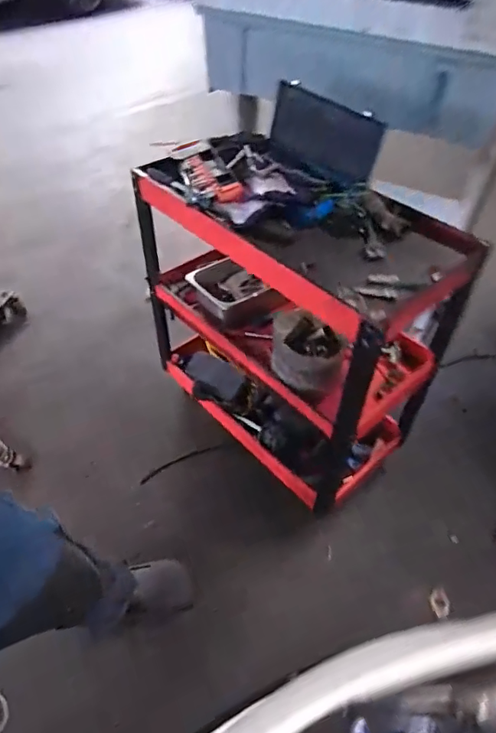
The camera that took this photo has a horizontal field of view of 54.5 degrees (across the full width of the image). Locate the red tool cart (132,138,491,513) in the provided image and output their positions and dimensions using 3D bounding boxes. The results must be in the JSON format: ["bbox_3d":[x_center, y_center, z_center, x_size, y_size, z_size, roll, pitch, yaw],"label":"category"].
[{"bbox_3d":[0.089,-0.136,1.212,0.394,0.655,0.705,-30,55,-26],"label":"red tool cart"}]

